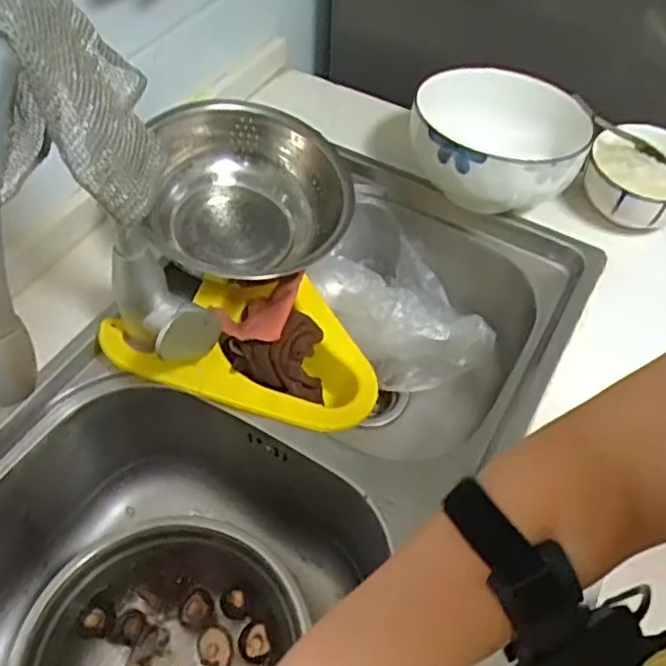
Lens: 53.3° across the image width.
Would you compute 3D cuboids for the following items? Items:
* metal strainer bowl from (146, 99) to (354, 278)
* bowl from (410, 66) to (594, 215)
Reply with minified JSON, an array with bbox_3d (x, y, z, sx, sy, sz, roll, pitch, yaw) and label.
[{"bbox_3d":[-0.095,-0.148,0.696,0.227,0.090,0.175,14,80,-10],"label":"metal strainer bowl"},{"bbox_3d":[0.174,-0.203,0.708,0.174,0.108,0.190,2,53,-3],"label":"bowl"}]

